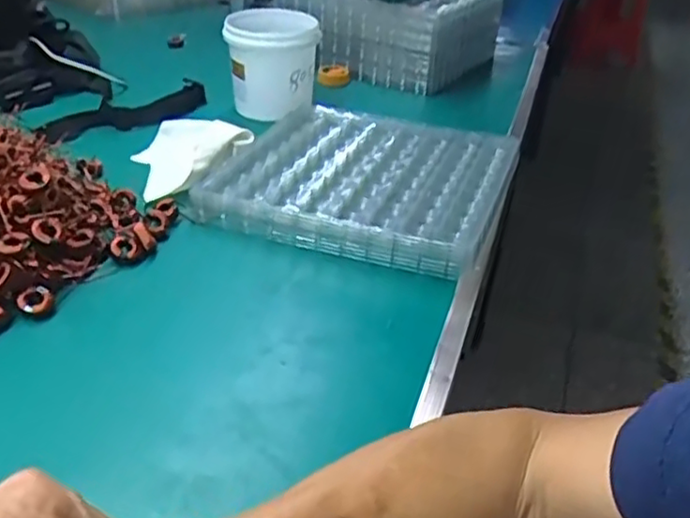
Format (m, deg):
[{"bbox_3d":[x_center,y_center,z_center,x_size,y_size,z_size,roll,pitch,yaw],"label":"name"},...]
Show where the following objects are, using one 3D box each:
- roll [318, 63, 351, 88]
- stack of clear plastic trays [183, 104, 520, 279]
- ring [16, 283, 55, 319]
[{"bbox_3d":[-0.019,-0.302,1.123,0.051,0.027,0.051,7,35,-1],"label":"roll"},{"bbox_3d":[0.019,-0.102,0.765,0.314,0.042,0.311,16,36,12],"label":"stack of clear plastic trays"},{"bbox_3d":[-0.257,0.034,0.562,0.028,0.014,0.032,-12,39,-26],"label":"ring"}]

